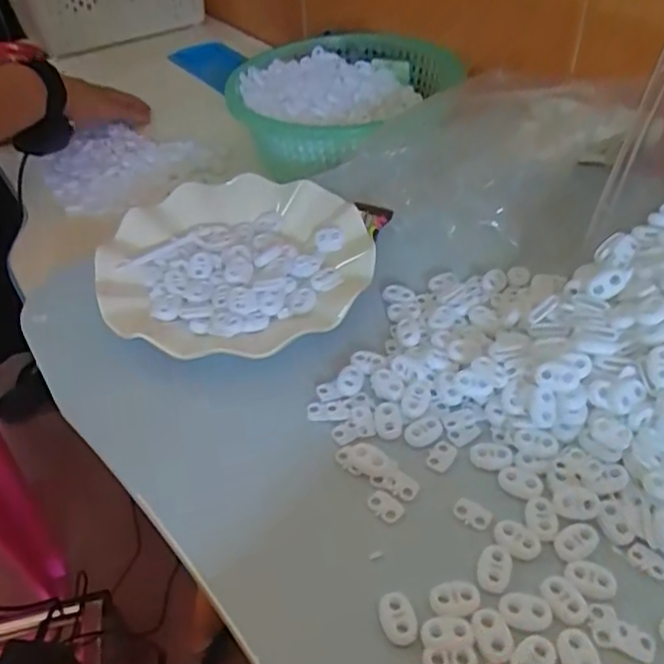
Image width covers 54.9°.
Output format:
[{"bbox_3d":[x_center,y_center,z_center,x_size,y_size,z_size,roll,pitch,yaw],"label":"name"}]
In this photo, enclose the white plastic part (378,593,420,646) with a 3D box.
[{"bbox_3d":[0.029,0.125,0.279,0.015,0.005,0.021,-13,45,-8],"label":"white plastic part"}]

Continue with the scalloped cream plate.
[{"bbox_3d":[-0.064,-0.050,0.433,0.175,0.020,0.178,-8,44,-2],"label":"scalloped cream plate"}]

